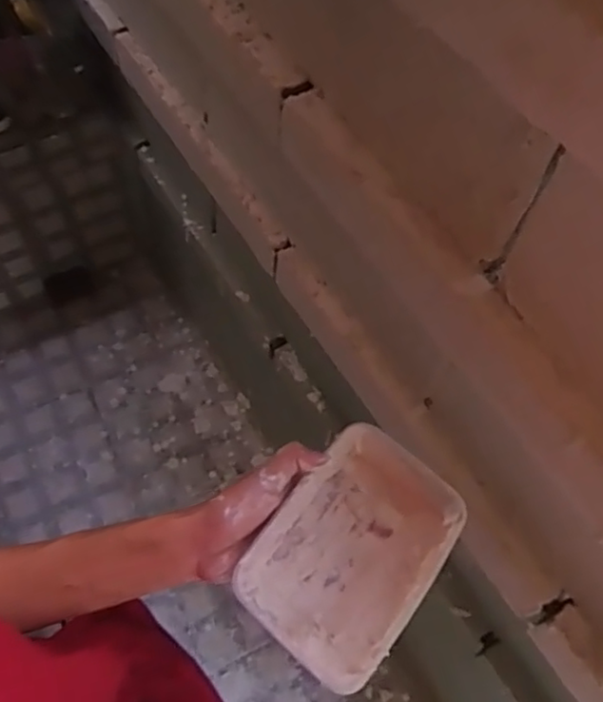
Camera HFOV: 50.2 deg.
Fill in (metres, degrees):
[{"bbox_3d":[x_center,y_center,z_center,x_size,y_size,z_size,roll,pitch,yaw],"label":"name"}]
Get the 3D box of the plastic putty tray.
[{"bbox_3d":[0.040,0.145,0.487,0.115,0.047,0.176,34,63,15],"label":"plastic putty tray"}]

